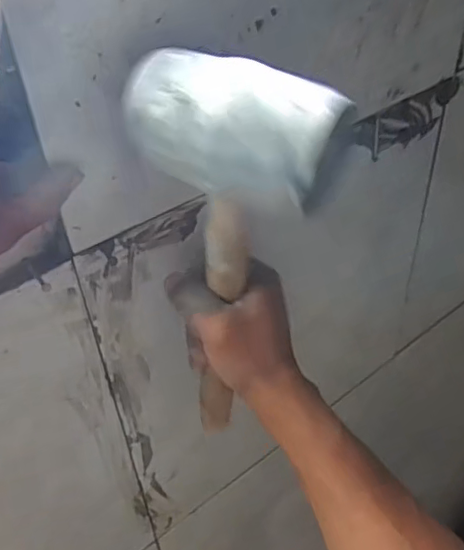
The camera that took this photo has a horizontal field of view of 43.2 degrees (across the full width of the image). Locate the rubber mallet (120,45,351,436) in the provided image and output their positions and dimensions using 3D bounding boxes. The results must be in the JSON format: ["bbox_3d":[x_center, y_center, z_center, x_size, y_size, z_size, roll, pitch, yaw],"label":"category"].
[{"bbox_3d":[-0.008,0.001,0.382,0.113,0.283,0.053,26,50,17],"label":"rubber mallet"}]

